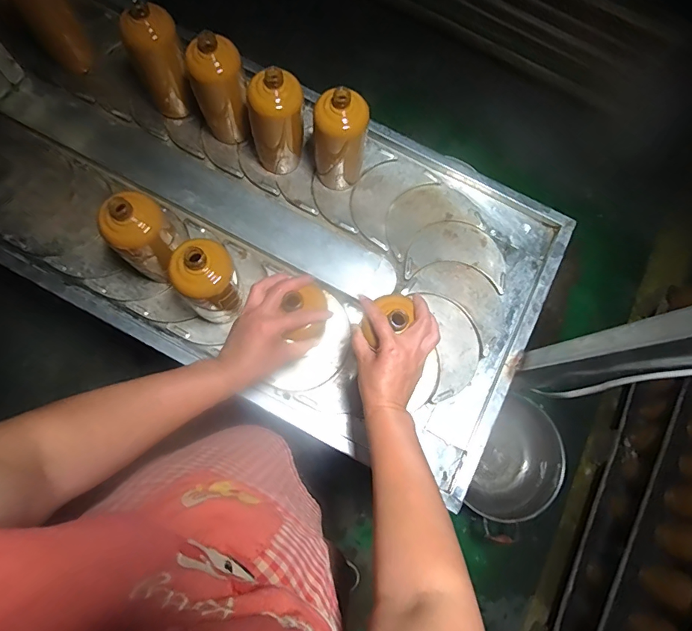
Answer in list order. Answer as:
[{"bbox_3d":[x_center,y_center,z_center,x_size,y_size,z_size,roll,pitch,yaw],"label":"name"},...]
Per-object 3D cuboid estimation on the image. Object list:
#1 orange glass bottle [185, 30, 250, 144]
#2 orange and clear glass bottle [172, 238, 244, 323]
[{"bbox_3d":[-0.200,-0.359,0.693,0.074,0.191,0.078,-9,72,-5],"label":"orange glass bottle"},{"bbox_3d":[-0.189,-0.039,0.609,0.077,0.177,0.070,1,71,-2],"label":"orange and clear glass bottle"}]

